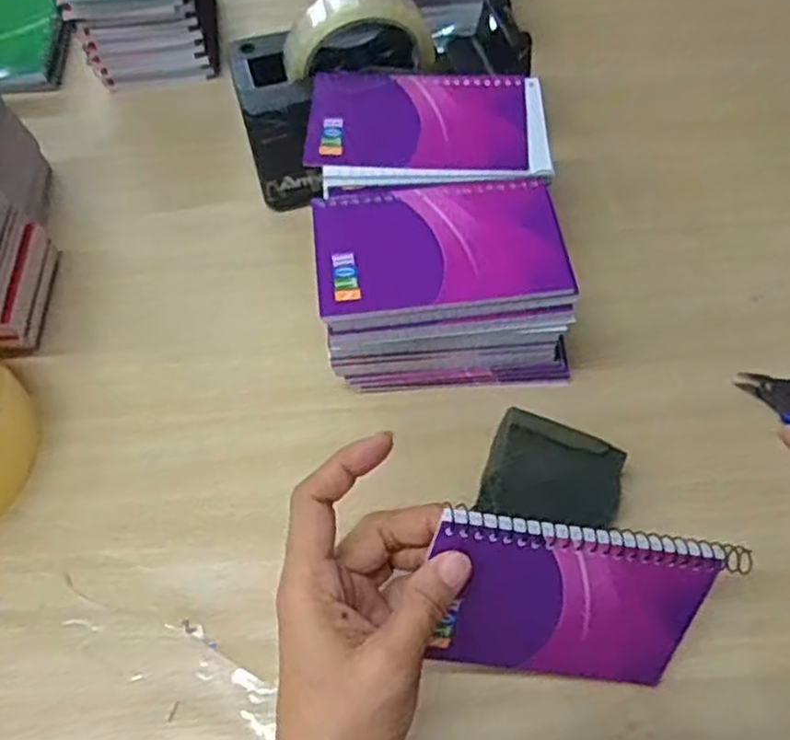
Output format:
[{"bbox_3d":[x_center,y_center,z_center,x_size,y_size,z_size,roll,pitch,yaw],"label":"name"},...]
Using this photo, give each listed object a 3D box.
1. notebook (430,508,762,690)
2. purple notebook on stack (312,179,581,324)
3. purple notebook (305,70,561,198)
[{"bbox_3d":[0.077,0.103,0.327,0.132,0.083,0.005,11,26,-13],"label":"notebook"},{"bbox_3d":[0.024,-0.067,0.394,0.130,0.005,0.079,-5,60,-1],"label":"purple notebook on stack"},{"bbox_3d":[0.019,-0.146,0.437,0.137,0.007,0.091,-2,60,1],"label":"purple notebook"}]

